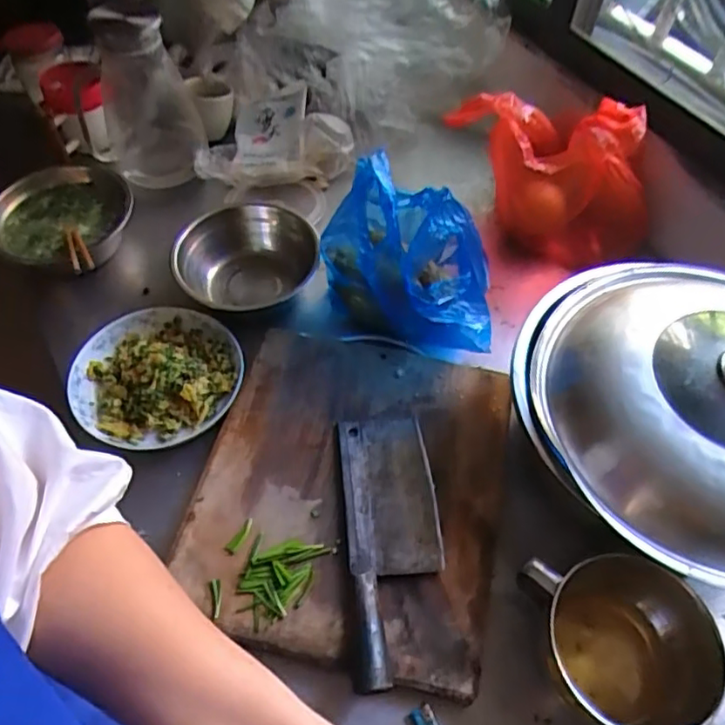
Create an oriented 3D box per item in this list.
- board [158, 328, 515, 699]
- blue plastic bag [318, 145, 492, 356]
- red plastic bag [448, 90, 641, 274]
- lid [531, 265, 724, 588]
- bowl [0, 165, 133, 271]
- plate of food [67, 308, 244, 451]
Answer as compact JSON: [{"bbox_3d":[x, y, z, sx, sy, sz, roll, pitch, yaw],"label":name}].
[{"bbox_3d":[-0.007,0.124,0.639,0.305,0.026,0.358,13,58,6],"label":"board"},{"bbox_3d":[0.052,-0.115,0.671,0.166,0.230,0.161,-6,58,-6],"label":"blue plastic bag"},{"bbox_3d":[0.256,-0.267,0.824,0.297,0.230,0.137,21,59,11],"label":"red plastic bag"},{"bbox_3d":[0.337,0.032,0.561,0.319,0.101,0.329,1,57,-2],"label":"lid"},{"bbox_3d":[-0.415,-0.200,0.823,0.159,0.075,0.173,1,57,-2],"label":"bowl"},{"bbox_3d":[-0.240,0.010,0.699,0.185,0.043,0.177,1,57,-2],"label":"plate of food"}]

